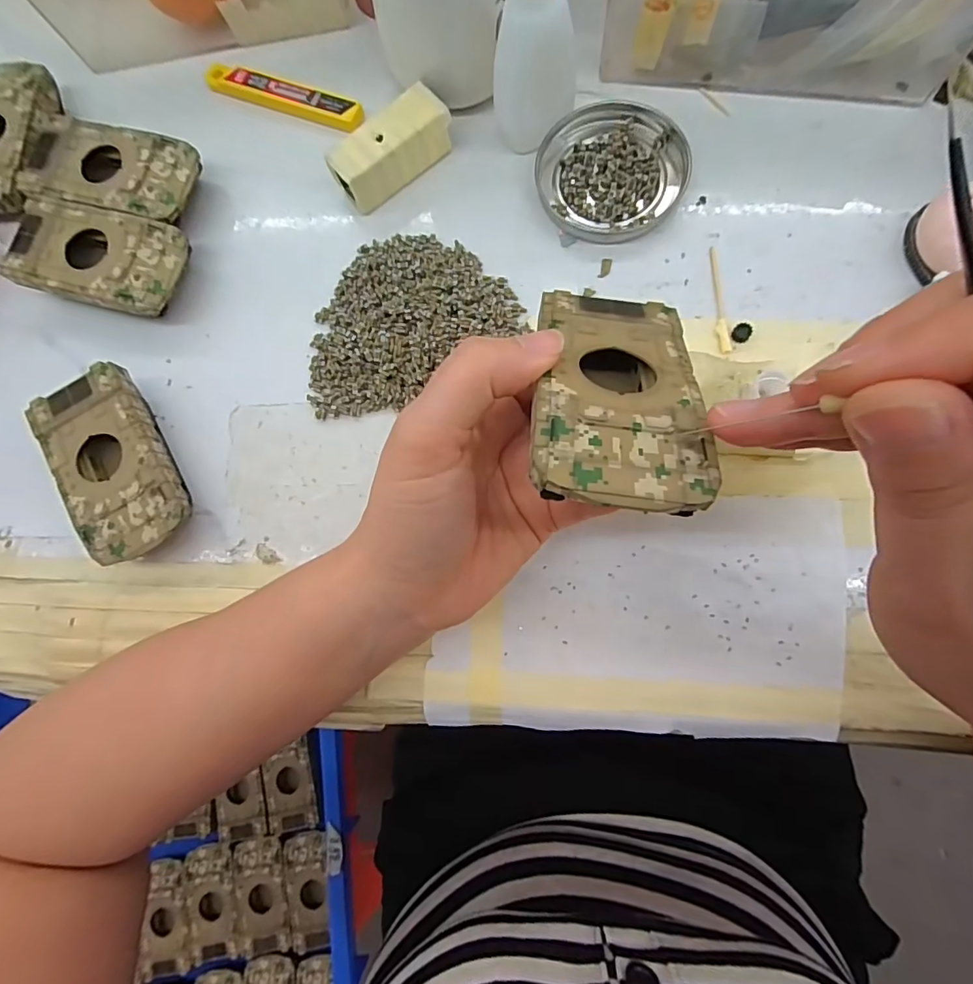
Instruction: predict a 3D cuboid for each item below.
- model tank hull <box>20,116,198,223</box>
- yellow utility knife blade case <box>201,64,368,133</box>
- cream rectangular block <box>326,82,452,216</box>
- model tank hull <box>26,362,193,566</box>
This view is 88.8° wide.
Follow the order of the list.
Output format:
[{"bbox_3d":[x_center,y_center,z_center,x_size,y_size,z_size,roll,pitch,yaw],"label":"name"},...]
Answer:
[{"bbox_3d":[-0.212,-0.180,0.283,0.095,0.017,0.050,13,83,7],"label":"model tank hull"},{"bbox_3d":[-0.121,-0.235,0.292,0.106,0.004,0.018,23,85,8],"label":"yellow utility knife blade case"},{"bbox_3d":[-0.052,-0.186,0.272,0.067,0.024,0.030,-33,81,0],"label":"cream rectangular block"},{"bbox_3d":[-0.188,-0.013,0.256,0.050,0.025,0.094,-30,81,0],"label":"model tank hull"}]

